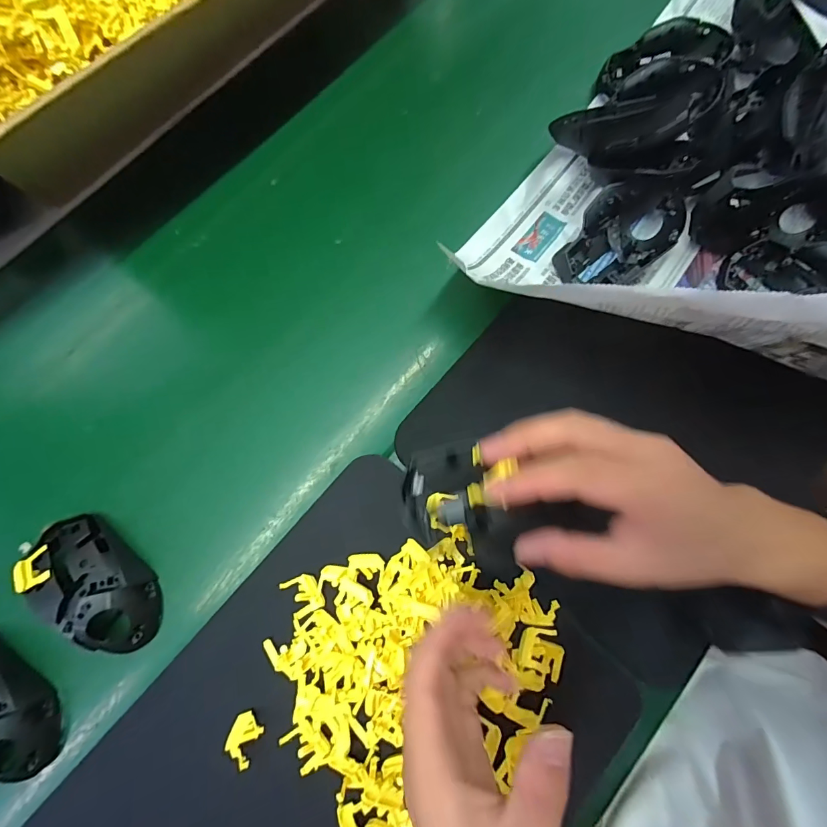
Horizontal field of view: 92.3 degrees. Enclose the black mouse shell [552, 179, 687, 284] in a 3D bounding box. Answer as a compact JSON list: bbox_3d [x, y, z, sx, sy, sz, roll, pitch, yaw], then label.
[{"bbox_3d":[0.185,-0.159,0.357,0.128,0.038,0.072,-37,81,-8],"label":"black mouse shell"}]

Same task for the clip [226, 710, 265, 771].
[{"bbox_3d":[-0.121,0.232,0.284,0.022,0.012,0.027,22,79,3],"label":"clip"}]

